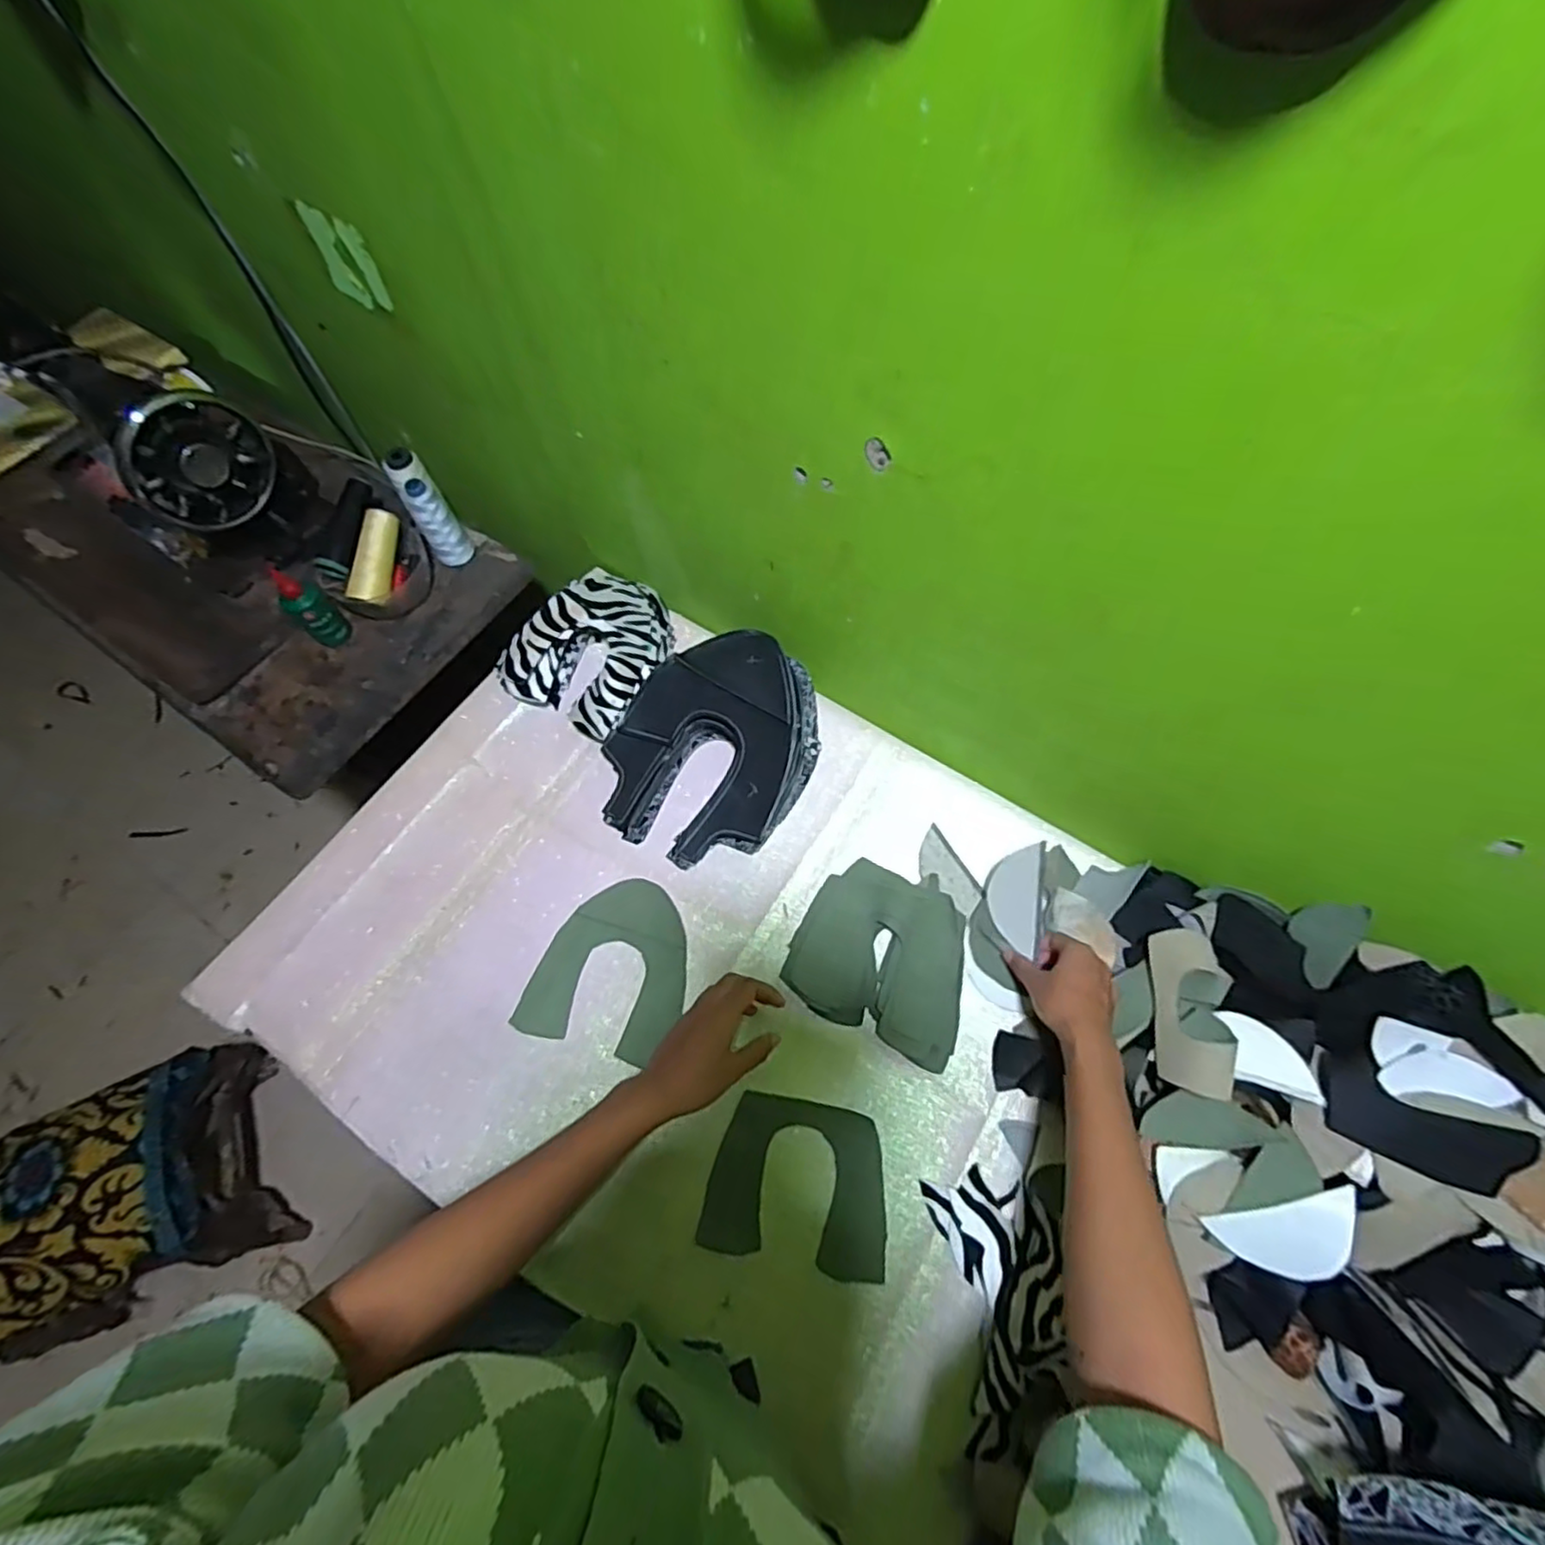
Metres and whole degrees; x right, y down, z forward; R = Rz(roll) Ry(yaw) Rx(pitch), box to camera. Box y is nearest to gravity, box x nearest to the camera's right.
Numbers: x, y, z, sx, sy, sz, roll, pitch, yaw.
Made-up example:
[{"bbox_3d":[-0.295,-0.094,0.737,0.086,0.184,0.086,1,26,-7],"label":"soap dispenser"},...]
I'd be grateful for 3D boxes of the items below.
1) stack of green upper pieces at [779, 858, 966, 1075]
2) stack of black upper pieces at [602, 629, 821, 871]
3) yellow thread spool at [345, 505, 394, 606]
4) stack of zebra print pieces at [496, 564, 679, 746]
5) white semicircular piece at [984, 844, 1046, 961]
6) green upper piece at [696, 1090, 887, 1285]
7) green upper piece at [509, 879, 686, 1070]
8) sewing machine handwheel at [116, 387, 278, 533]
[{"bbox_3d":[0.107,0.168,0.629,0.169,0.037,0.154,22,69,11],"label":"stack of green upper pieces"},{"bbox_3d":[-0.065,-0.032,0.689,0.201,0.100,0.234,22,69,11],"label":"stack of black upper pieces"},{"bbox_3d":[-0.466,-0.251,0.782,0.031,0.035,0.113,2,82,2],"label":"yellow thread spool"},{"bbox_3d":[-0.193,-0.138,0.749,0.145,0.079,0.179,26,69,12],"label":"stack of zebra print pieces"},{"bbox_3d":[0.227,0.114,0.631,0.009,0.061,0.098,8,90,-35],"label":"white semicircular piece"},{"bbox_3d":[0.023,0.349,0.572,0.150,0.005,0.121,9,68,5],"label":"green upper piece"},{"bbox_3d":[-0.154,0.185,0.651,0.144,0.005,0.158,13,67,7],"label":"green upper piece"},{"bbox_3d":[-0.599,-0.324,0.699,0.022,0.126,0.132,23,69,11],"label":"sewing machine handwheel"}]

